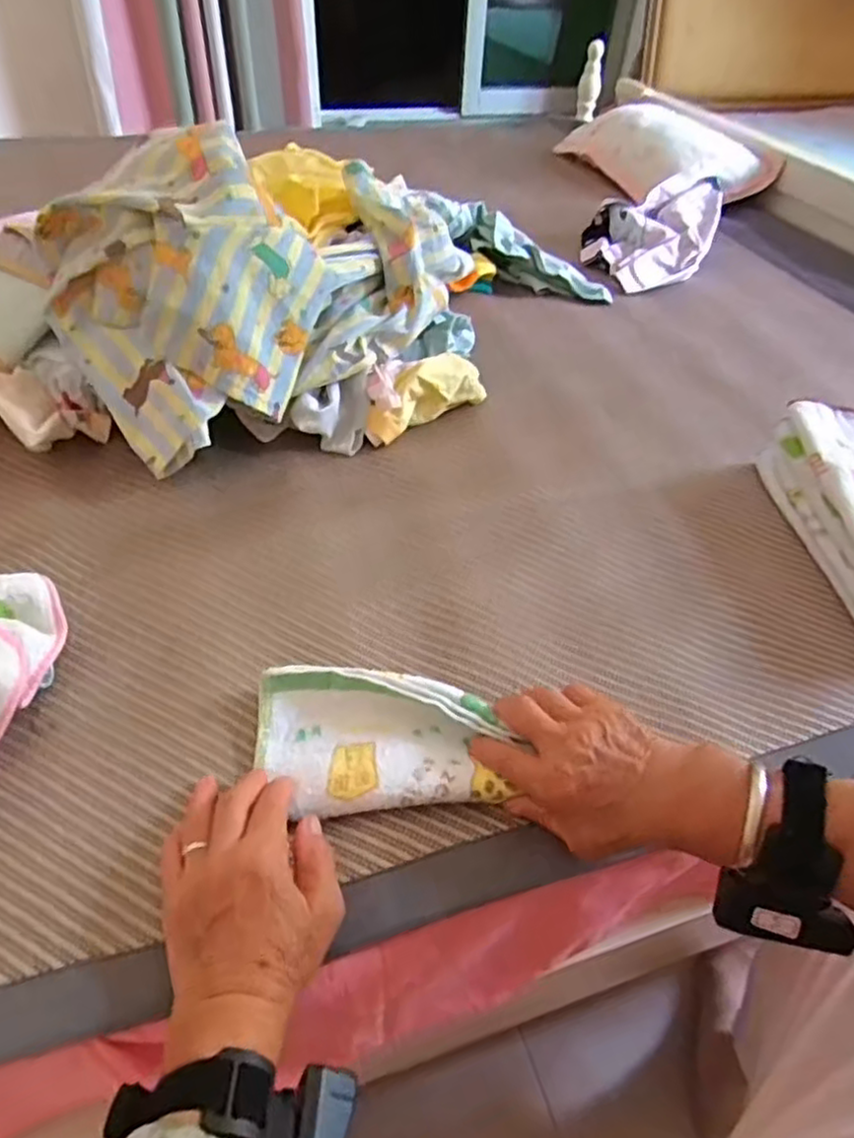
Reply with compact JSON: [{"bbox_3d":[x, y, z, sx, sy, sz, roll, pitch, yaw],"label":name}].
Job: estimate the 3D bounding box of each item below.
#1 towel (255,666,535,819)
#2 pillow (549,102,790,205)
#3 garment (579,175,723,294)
[{"bbox_3d":[-0.034,0.118,0.476,0.165,0.031,0.094,2,47,-1],"label":"towel"},{"bbox_3d":[0.430,-0.788,1.313,0.213,0.128,0.398,-21,50,-23],"label":"pillow"},{"bbox_3d":[0.353,-0.543,1.100,0.190,0.081,0.307,18,49,13],"label":"garment"}]

